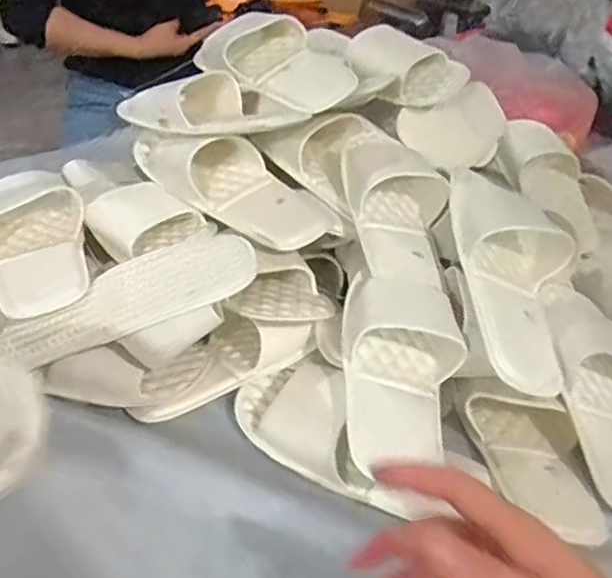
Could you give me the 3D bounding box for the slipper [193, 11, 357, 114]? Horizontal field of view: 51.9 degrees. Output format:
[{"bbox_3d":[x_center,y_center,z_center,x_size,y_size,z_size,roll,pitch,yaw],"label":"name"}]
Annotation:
[{"bbox_3d":[-0.035,-0.256,0.708,0.191,0.070,0.100,36,74,26],"label":"slipper"}]

